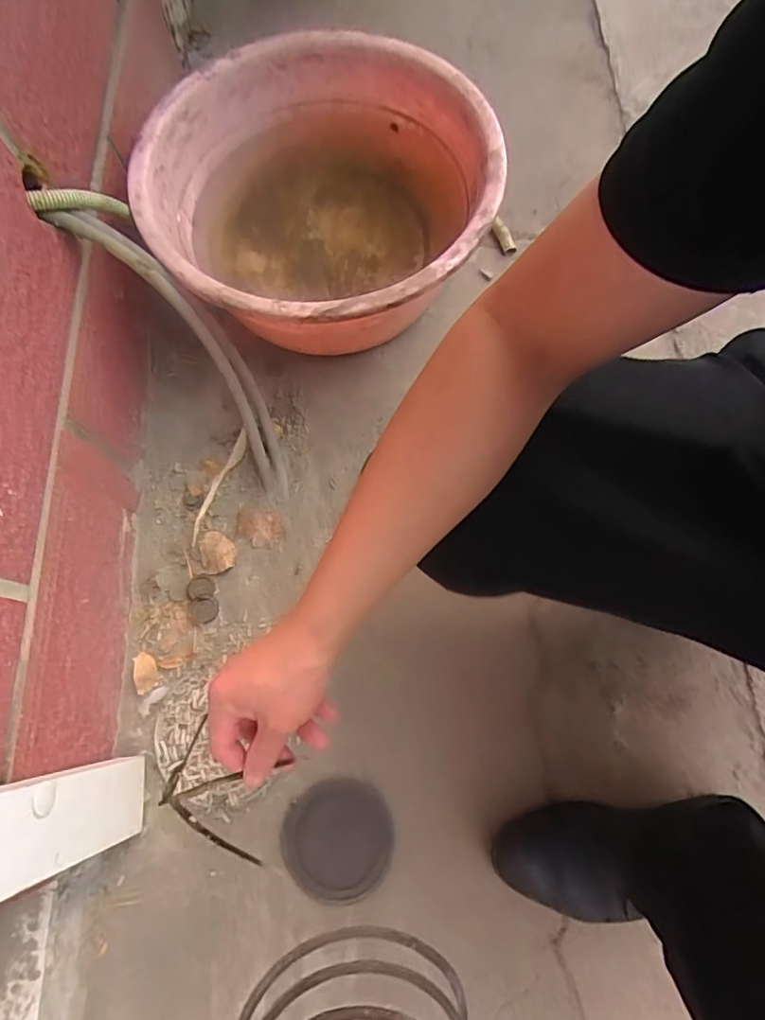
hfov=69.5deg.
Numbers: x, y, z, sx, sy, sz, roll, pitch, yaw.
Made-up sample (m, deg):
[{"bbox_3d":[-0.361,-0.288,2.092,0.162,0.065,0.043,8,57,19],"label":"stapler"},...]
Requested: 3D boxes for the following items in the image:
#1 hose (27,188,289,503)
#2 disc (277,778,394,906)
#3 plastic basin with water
[{"bbox_3d":[-0.234,-0.199,0.686,0.088,0.067,0.422,-41,117,-12],"label":"hose"},{"bbox_3d":[-0.051,0.373,0.626,0.121,0.011,0.120,-8,72,-3],"label":"disc"},{"bbox_3d":[-0.077,-0.418,0.772,0.434,0.208,0.464,-1,72,4],"label":"plastic basin with water"}]

